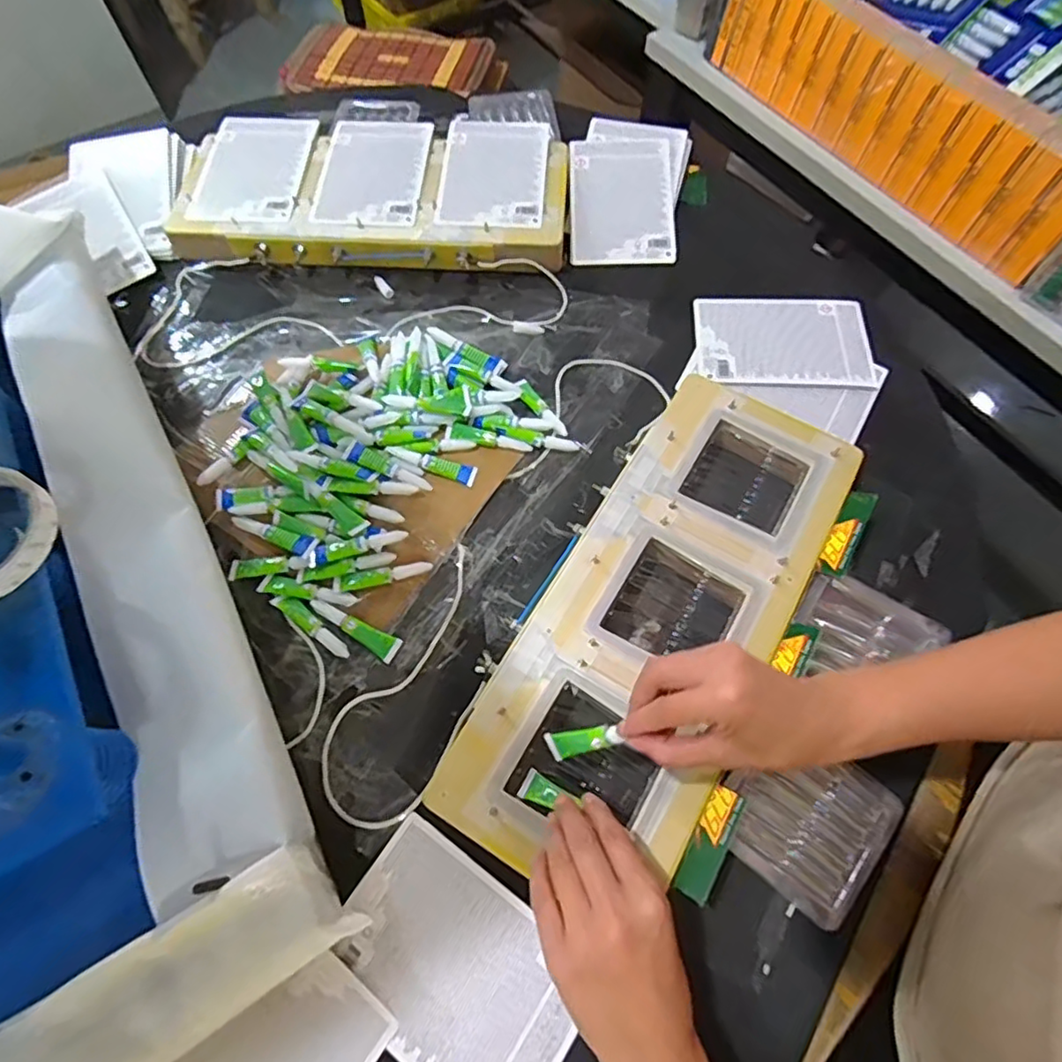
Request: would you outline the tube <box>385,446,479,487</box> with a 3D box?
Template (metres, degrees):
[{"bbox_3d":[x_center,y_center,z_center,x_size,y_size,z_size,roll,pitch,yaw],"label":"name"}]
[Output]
[{"bbox_3d":[-0.089,-0.062,0.555,0.080,0.016,0.019,15,66,8],"label":"tube"}]

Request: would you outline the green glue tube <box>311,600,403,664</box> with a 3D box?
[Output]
[{"bbox_3d":[-0.142,0.077,0.501,0.081,0.014,0.020,31,69,15],"label":"green glue tube"}]

